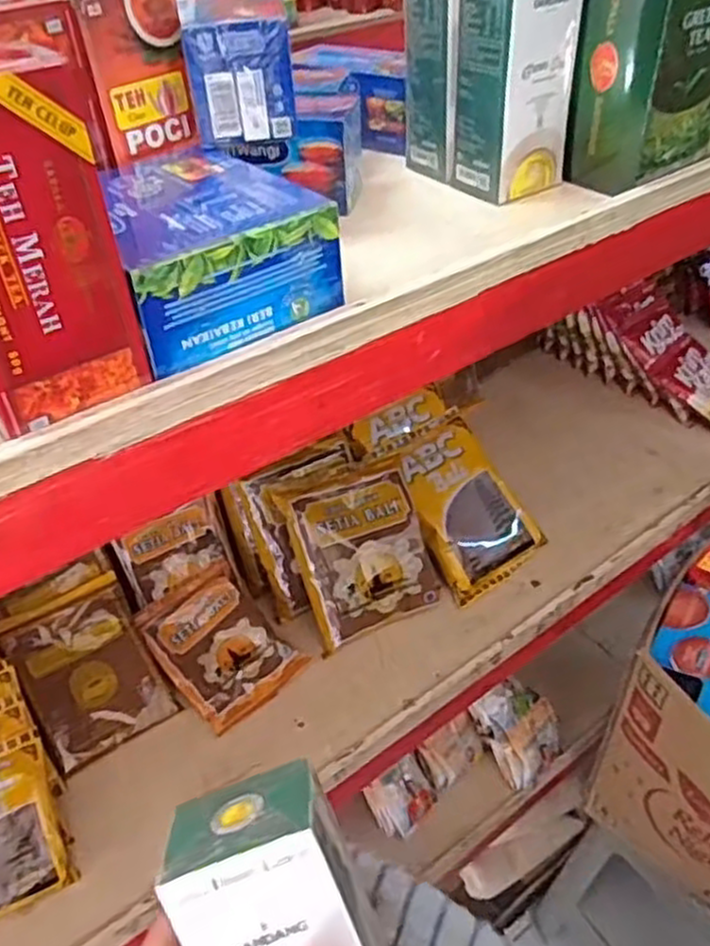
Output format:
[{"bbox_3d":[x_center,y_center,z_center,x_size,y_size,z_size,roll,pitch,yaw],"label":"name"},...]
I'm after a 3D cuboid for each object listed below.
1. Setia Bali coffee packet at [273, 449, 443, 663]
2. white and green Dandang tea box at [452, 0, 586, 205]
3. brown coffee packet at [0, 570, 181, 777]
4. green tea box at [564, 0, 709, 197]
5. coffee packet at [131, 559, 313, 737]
[{"bbox_3d":[0.005,0.072,0.728,0.127,0.048,0.157,-18,86,-8],"label":"Setia Bali coffee packet"},{"bbox_3d":[0.101,-0.260,0.477,0.067,0.146,0.053,-27,46,-25],"label":"white and green Dandang tea box"},{"bbox_3d":[-0.233,0.170,0.659,0.104,0.011,0.140,-25,77,-30],"label":"brown coffee packet"},{"bbox_3d":[0.188,-0.265,0.476,0.084,0.144,0.064,-29,47,-27],"label":"green tea box"},{"bbox_3d":[-0.126,0.156,0.696,0.100,0.012,0.136,-37,69,-24],"label":"coffee packet"}]

